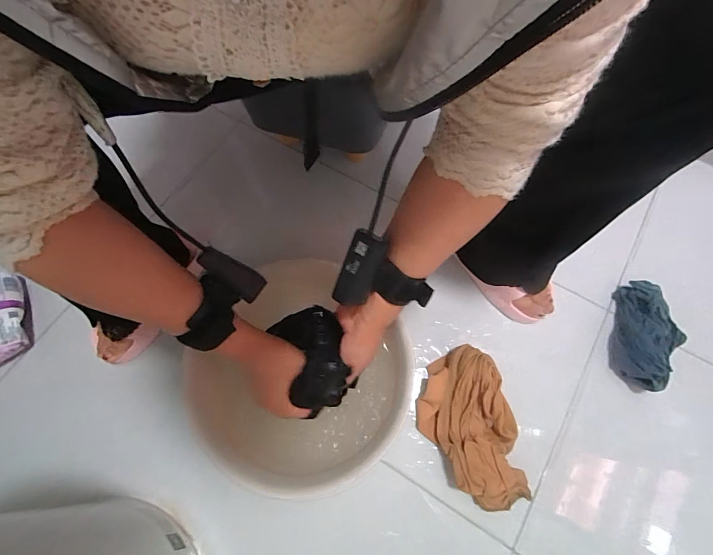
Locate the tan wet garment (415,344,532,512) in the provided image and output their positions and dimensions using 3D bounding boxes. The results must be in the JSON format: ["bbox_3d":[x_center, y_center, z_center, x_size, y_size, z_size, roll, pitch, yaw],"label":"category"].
[{"bbox_3d":[0.175,0.216,0.515,0.137,0.073,0.212,-27,71,-10],"label":"tan wet garment"}]

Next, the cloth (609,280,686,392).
[{"bbox_3d":[0.458,0.093,0.563,0.081,0.065,0.169,13,69,6],"label":"cloth"}]

